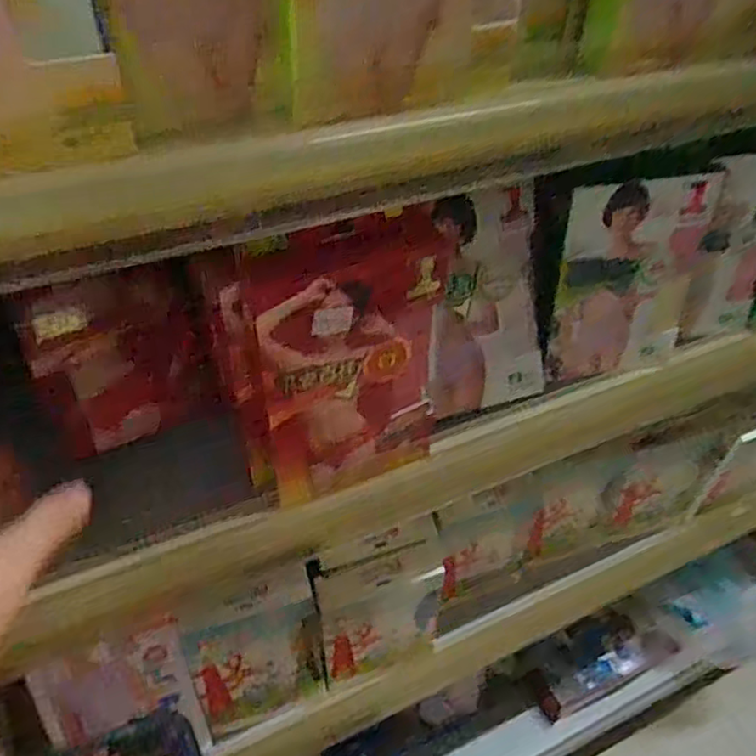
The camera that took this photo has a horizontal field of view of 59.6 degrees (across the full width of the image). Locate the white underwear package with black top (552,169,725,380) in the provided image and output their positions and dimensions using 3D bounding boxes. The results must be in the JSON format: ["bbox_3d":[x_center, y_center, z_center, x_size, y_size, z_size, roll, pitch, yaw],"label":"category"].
[{"bbox_3d":[0.193,-0.077,0.495,0.116,0.149,0.020,-12,38,-14],"label":"white underwear package with black top"}]

